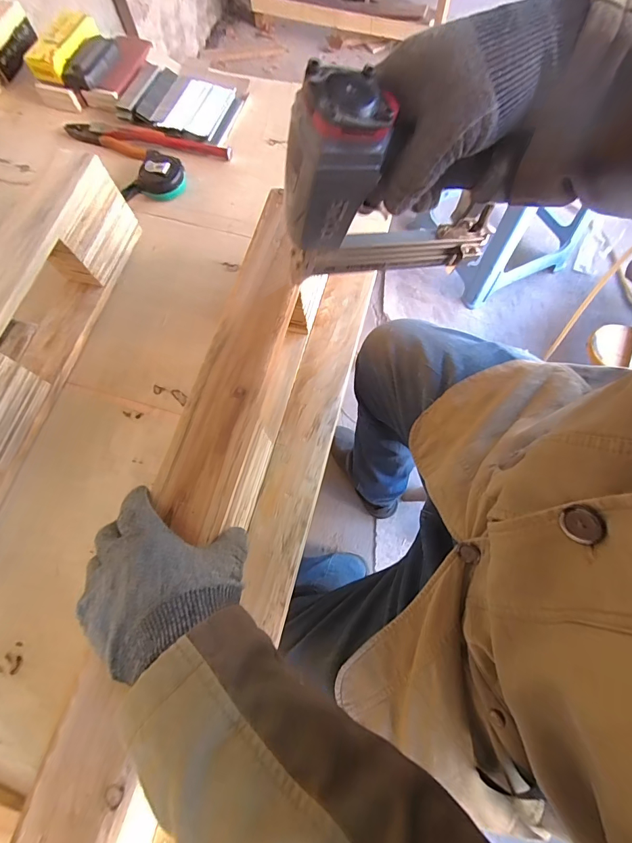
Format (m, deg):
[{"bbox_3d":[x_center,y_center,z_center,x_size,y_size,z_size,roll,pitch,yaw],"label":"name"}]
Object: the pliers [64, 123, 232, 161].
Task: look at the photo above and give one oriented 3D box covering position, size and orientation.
[{"bbox_3d":[-0.277,-0.449,0.627,0.281,0.024,0.052,15,72,8],"label":"pliers"}]

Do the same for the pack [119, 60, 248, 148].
[{"bbox_3d":[-0.220,-0.526,0.638,0.180,0.041,0.127,19,73,9],"label":"pack"}]

